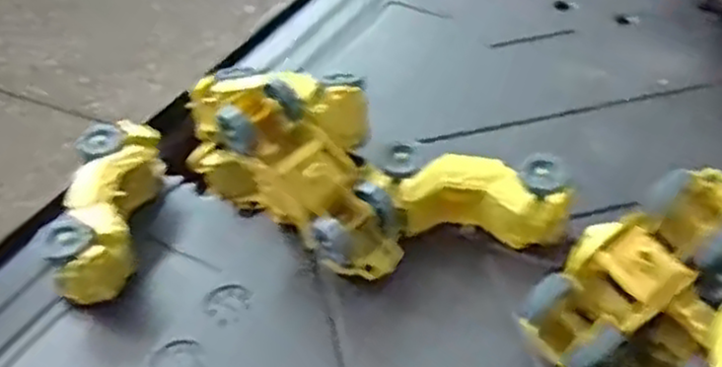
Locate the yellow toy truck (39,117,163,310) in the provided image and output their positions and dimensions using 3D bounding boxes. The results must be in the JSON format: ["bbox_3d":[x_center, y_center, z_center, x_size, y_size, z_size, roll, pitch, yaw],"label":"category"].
[{"bbox_3d":[-0.213,0.021,0.640,0.068,0.055,0.165,-1,45,4],"label":"yellow toy truck"}]

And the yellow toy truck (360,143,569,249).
[{"bbox_3d":[0.084,0.014,0.616,0.161,0.059,0.068,9,46,13],"label":"yellow toy truck"}]

